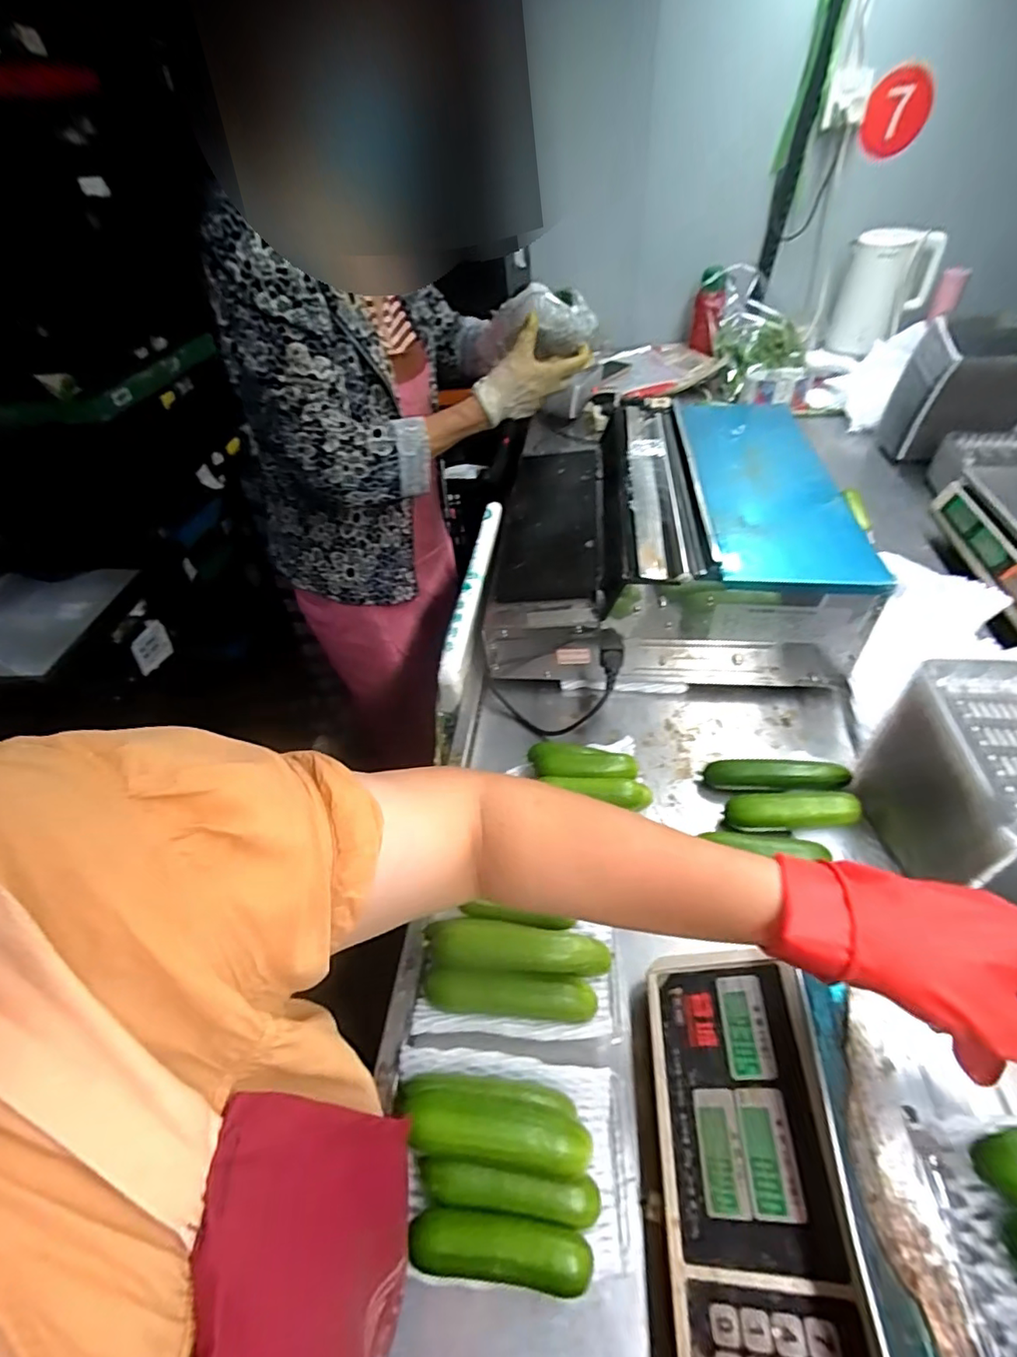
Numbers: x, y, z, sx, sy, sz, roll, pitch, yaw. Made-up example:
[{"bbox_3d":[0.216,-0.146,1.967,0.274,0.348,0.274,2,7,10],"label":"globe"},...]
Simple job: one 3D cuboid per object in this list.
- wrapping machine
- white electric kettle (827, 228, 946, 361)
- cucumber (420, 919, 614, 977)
[{"bbox_3d":[0.215,-0.220,0.820,0.435,0.165,0.503,4,47,9],"label":"wrapping machine"},{"bbox_3d":[0.898,-0.937,1.365,0.188,0.224,0.143,24,52,25],"label":"white electric kettle"},{"bbox_3d":[0.007,0.218,0.462,0.148,0.034,0.039,1,46,6],"label":"cucumber"}]

